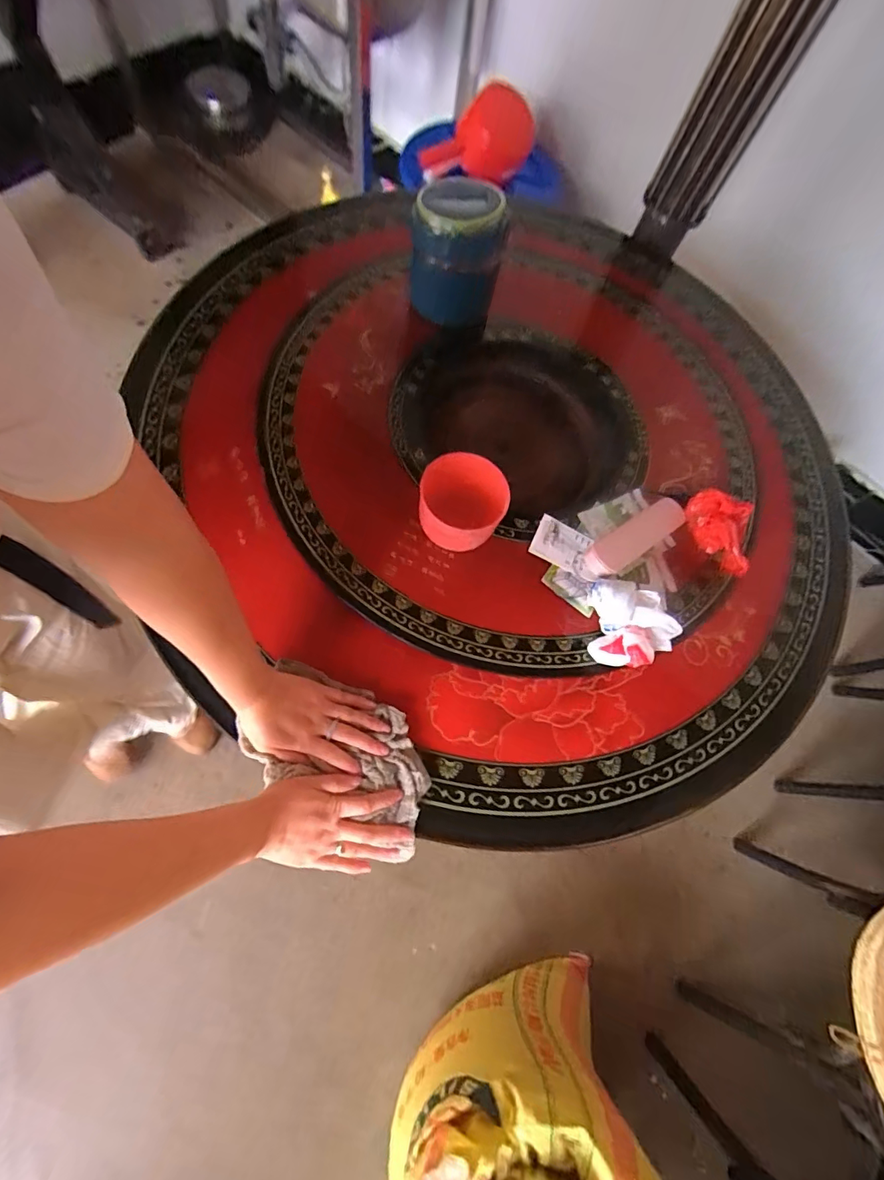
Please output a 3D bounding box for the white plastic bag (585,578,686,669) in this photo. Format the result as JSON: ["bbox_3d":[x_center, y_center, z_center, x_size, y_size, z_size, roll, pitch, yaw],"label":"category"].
[{"bbox_3d":[0.233,0.041,0.571,0.087,0.081,0.101,-8,73,-10],"label":"white plastic bag"}]

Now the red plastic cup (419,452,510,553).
[{"bbox_3d":[0.025,-0.104,0.588,0.103,0.081,0.101,1,69,-2],"label":"red plastic cup"}]

